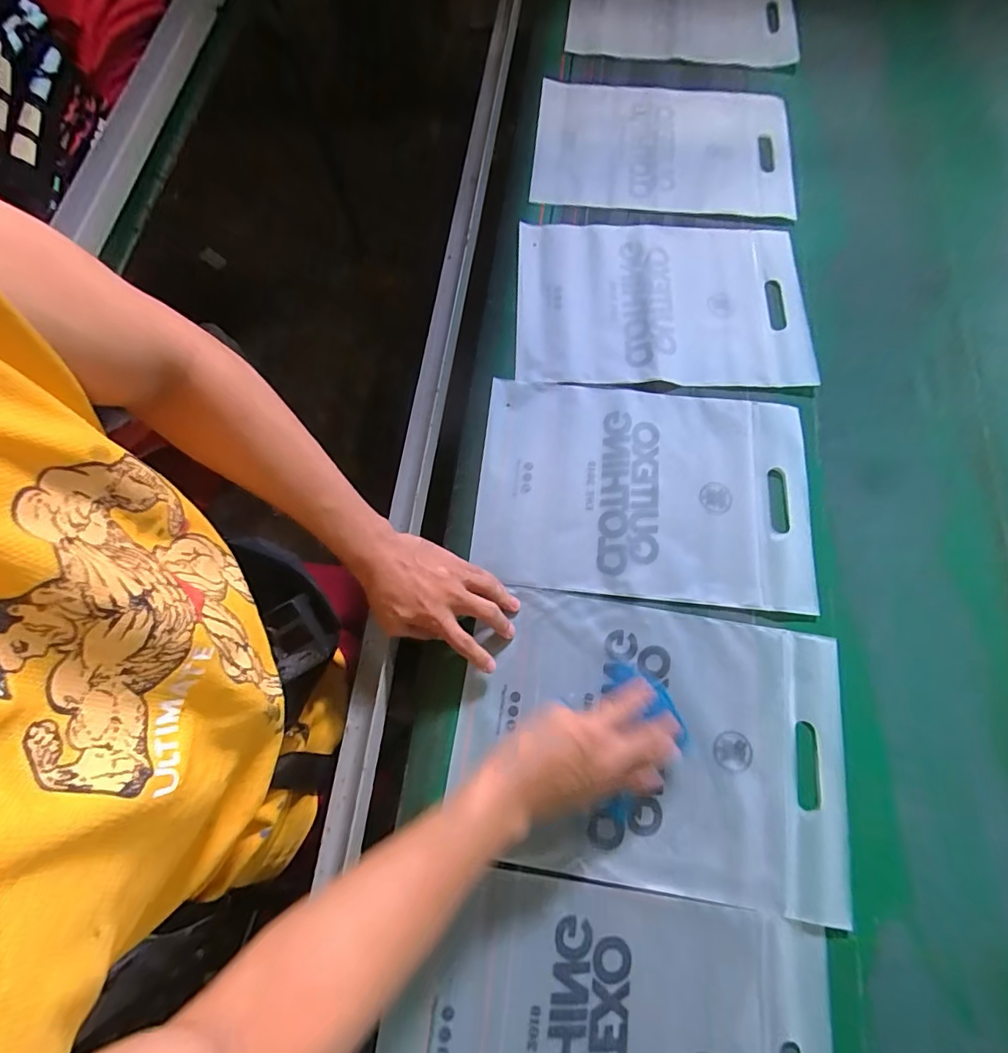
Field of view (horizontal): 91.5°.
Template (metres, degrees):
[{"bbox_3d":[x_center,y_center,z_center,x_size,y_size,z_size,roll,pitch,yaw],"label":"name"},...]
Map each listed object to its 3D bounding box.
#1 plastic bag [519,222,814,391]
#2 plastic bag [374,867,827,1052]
[{"bbox_3d":[0.202,-0.297,0.640,0.363,0.013,0.252,2,72,0],"label":"plastic bag"},{"bbox_3d":[0.081,0.445,0.405,0.362,0.007,0.250,7,71,3],"label":"plastic bag"}]

